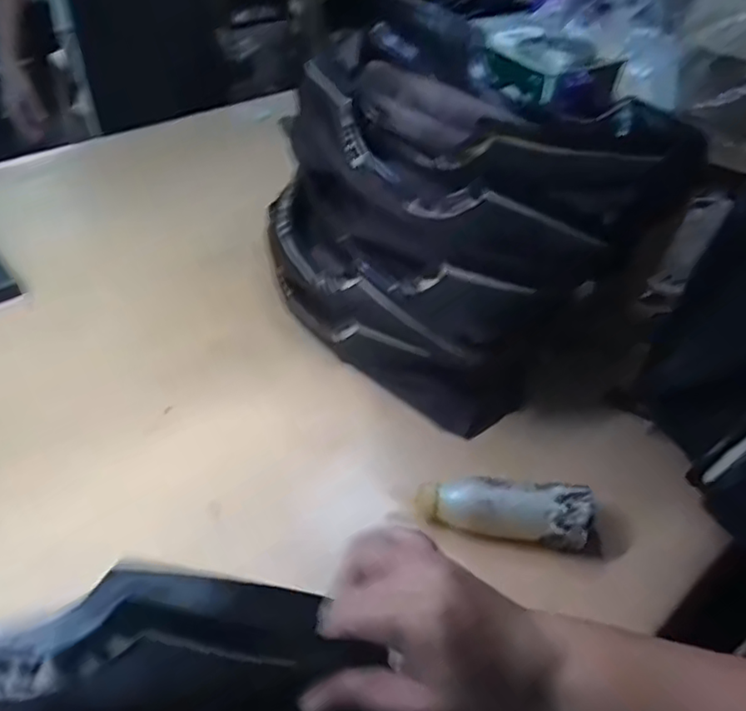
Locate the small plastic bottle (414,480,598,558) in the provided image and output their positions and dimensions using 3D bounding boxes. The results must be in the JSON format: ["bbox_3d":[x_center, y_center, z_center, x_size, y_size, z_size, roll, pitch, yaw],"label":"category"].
[{"bbox_3d":[0.104,0.116,0.486,0.140,0.041,0.045,9,44,5],"label":"small plastic bottle"}]

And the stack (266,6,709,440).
[{"bbox_3d":[0.072,-0.123,0.582,0.221,0.249,0.339,-32,54,-32],"label":"stack"}]

